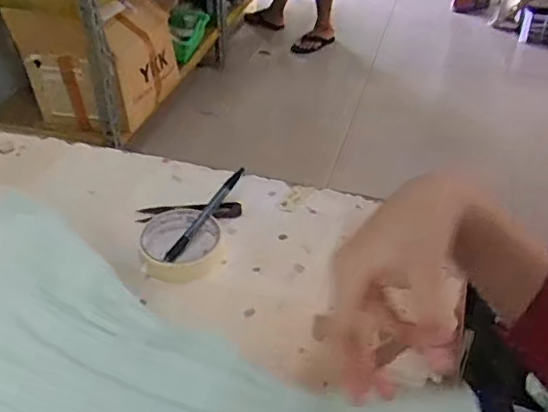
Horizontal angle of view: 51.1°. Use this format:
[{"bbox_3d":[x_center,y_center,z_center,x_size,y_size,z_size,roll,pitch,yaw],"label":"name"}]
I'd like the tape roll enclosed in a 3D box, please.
[{"bbox_3d":[-0.097,0.040,0.601,0.081,0.021,0.090,-8,39,-9],"label":"tape roll"}]

